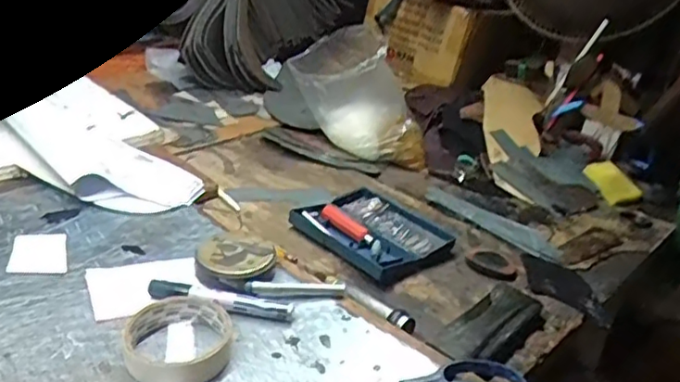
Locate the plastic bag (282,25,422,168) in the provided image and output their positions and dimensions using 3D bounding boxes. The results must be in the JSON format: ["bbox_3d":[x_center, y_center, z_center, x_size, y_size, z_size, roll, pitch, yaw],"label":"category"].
[{"bbox_3d":[0.027,-0.142,0.946,0.229,0.167,0.086,16,30,12],"label":"plastic bag"}]

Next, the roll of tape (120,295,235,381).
[{"bbox_3d":[-0.129,0.120,0.503,0.084,0.024,0.086,4,26,-2],"label":"roll of tape"}]

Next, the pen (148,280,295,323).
[{"bbox_3d":[-0.108,0.100,0.558,0.133,0.017,0.019,9,26,8],"label":"pen"}]

